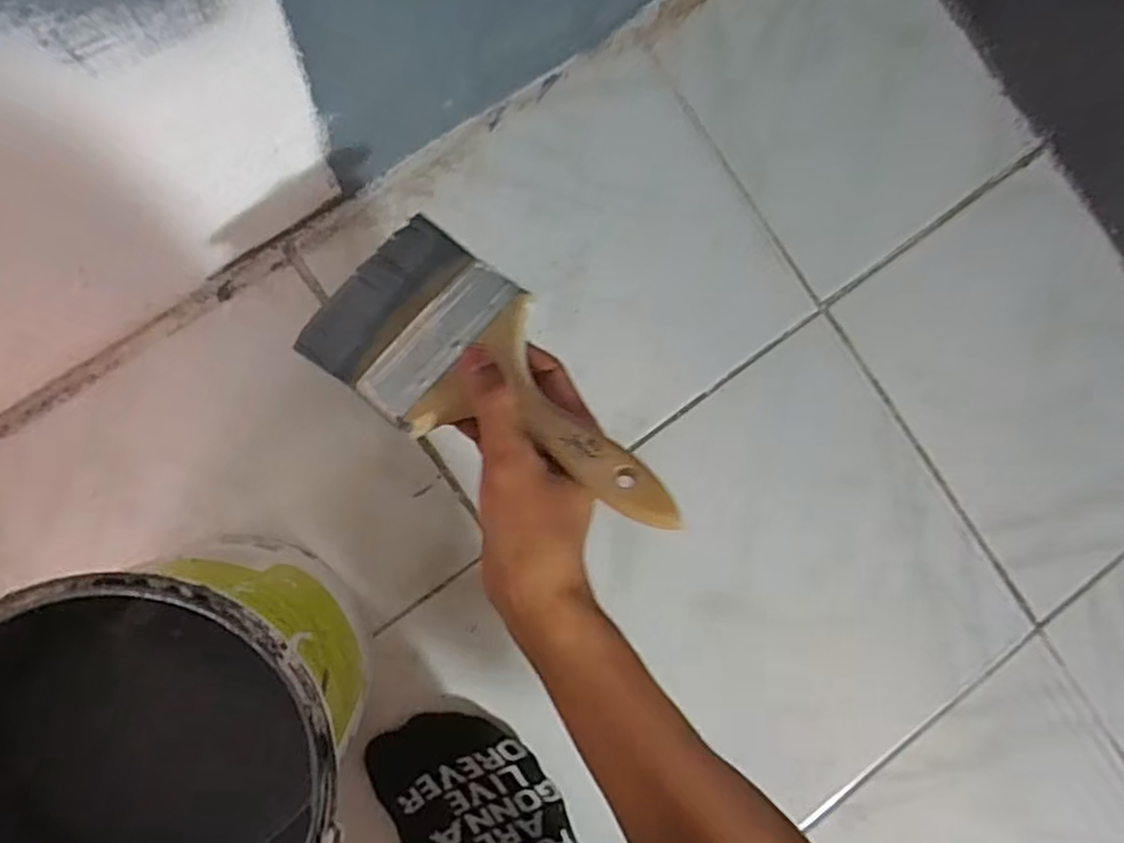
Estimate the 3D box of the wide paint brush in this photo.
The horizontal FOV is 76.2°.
[{"bbox_3d":[-0.030,-0.019,0.360,0.208,0.014,0.093,36,83,15],"label":"wide paint brush"}]

